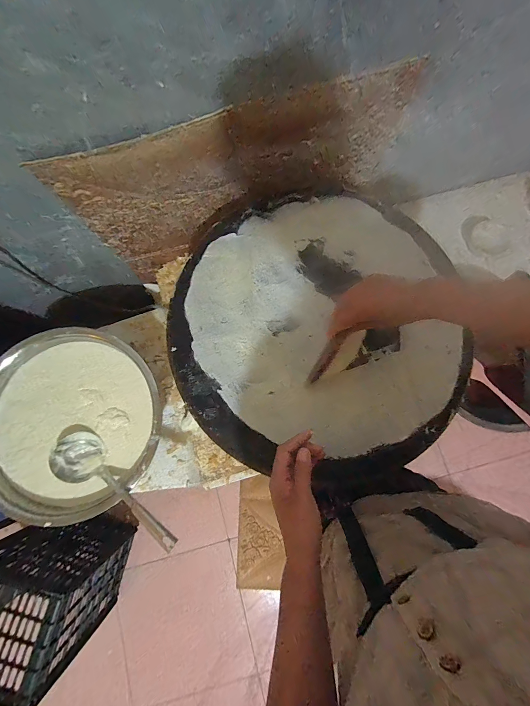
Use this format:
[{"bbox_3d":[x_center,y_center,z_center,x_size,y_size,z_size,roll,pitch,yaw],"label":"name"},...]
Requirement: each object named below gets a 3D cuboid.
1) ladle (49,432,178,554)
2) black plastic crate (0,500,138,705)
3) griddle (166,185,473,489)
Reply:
[{"bbox_3d":[-0.339,0.279,0.634,0.303,0.062,0.104,28,80,20],"label":"ladle"},{"bbox_3d":[-0.716,0.773,0.991,0.315,0.467,0.342,7,80,1],"label":"black plastic crate"},{"bbox_3d":[0.085,-0.047,0.525,0.493,0.033,0.514,0,80,-1],"label":"griddle"}]

